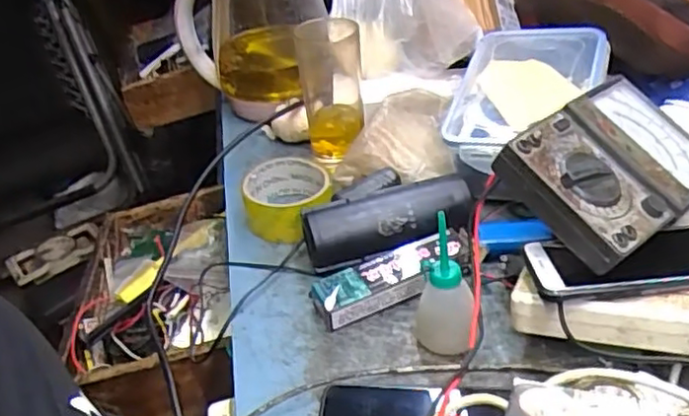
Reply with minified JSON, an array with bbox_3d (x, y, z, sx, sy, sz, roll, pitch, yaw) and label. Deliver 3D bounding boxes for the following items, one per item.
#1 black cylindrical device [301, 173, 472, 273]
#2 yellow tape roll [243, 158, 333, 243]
[{"bbox_3d":[0.040,0.019,0.582,0.149,0.050,0.060,-12,36,-9],"label":"black cylindrical device"},{"bbox_3d":[-0.055,-0.007,0.633,0.083,0.036,0.103,-9,36,-4],"label":"yellow tape roll"}]

